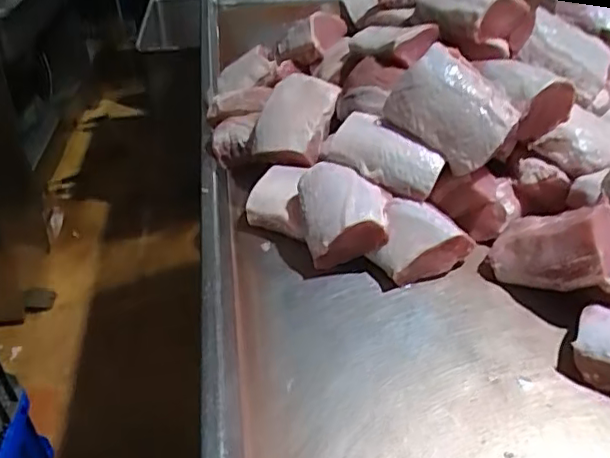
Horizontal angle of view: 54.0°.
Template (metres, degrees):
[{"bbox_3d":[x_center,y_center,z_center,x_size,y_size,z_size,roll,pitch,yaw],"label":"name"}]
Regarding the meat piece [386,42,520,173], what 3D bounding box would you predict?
[{"bbox_3d":[0.206,-0.168,0.834,0.164,0.132,0.049,41,9,14],"label":"meat piece"}]

